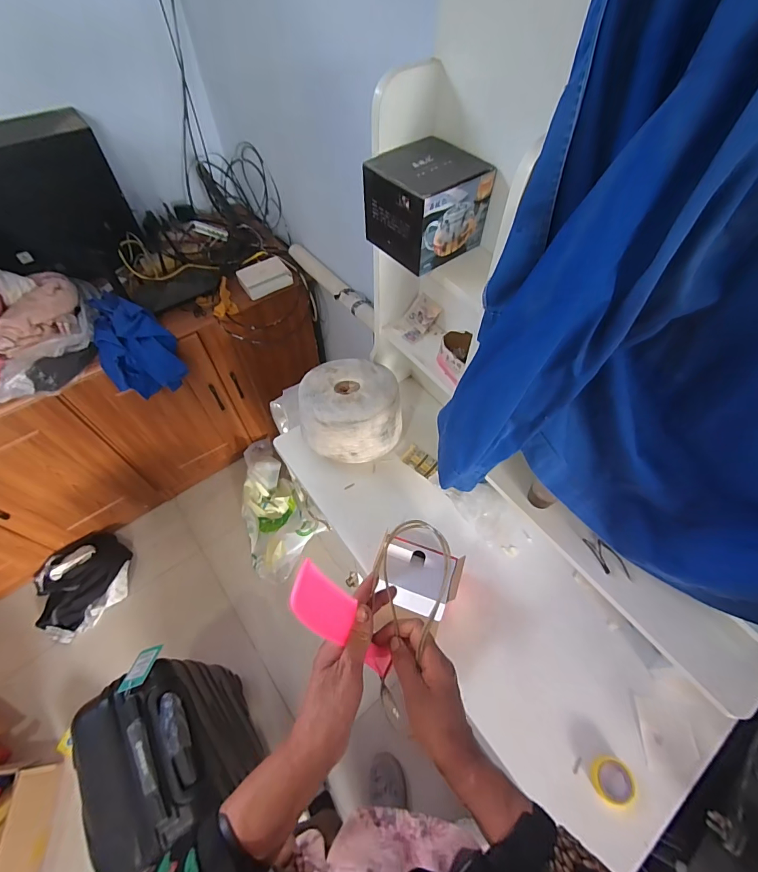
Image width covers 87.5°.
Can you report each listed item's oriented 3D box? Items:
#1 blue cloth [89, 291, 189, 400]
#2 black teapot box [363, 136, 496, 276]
[{"bbox_3d":[-0.697,-0.266,1.136,0.188,0.191,0.235,-30,62,-18],"label":"blue cloth"},{"bbox_3d":[0.065,-0.330,0.567,0.124,0.107,0.121,-32,62,-19],"label":"black teapot box"}]

